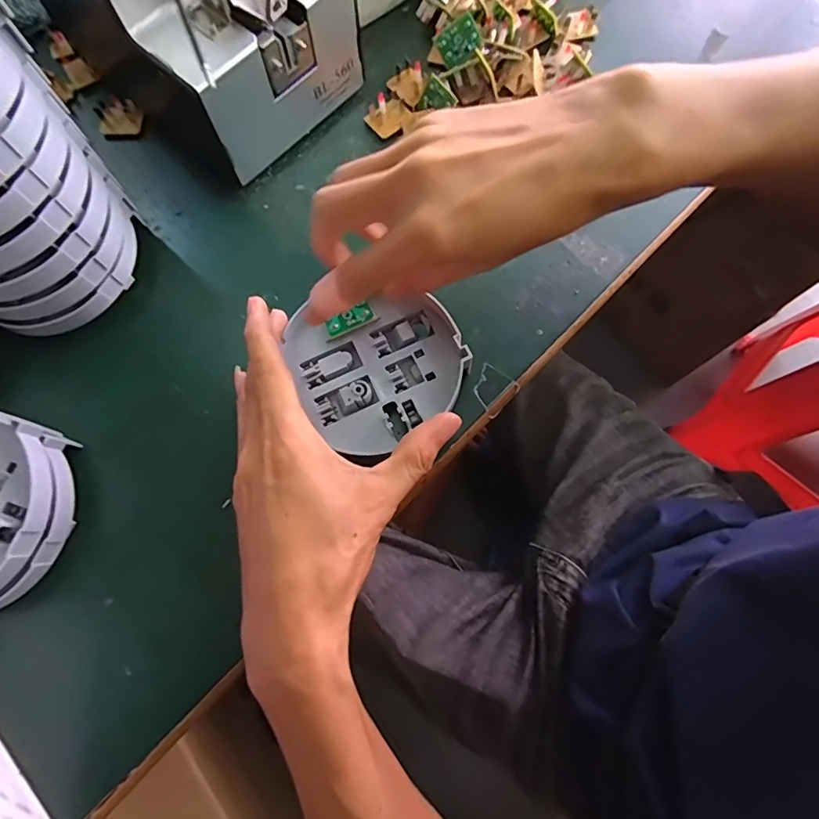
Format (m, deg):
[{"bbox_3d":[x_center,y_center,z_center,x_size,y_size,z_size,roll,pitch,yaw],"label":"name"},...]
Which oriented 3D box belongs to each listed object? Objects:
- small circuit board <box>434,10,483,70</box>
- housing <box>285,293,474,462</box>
[{"bbox_3d":[0.036,-0.264,0.351,0.029,0.004,0.023,-35,101,24],"label":"small circuit board"},{"bbox_3d":[-0.016,-0.025,0.281,0.092,0.020,0.089,0,73,1],"label":"housing"}]

